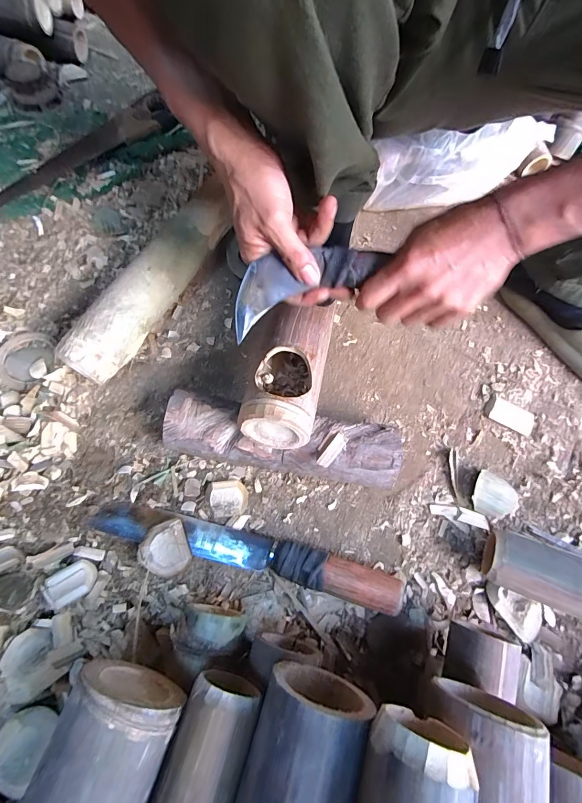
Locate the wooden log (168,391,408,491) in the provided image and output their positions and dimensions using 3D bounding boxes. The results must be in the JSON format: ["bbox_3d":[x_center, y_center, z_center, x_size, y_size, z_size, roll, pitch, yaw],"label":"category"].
[{"bbox_3d":[-0.012,0.046,0.430,0.272,0.061,0.071,10,67,2],"label":"wooden log"}]

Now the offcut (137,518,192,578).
[{"bbox_3d":[-0.138,0.162,0.397,0.050,0.013,0.055,1,67,-2],"label":"offcut"}]

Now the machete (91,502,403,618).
[{"bbox_3d":[-0.055,0.159,0.391,0.338,0.038,0.038,14,67,3],"label":"machete"}]

